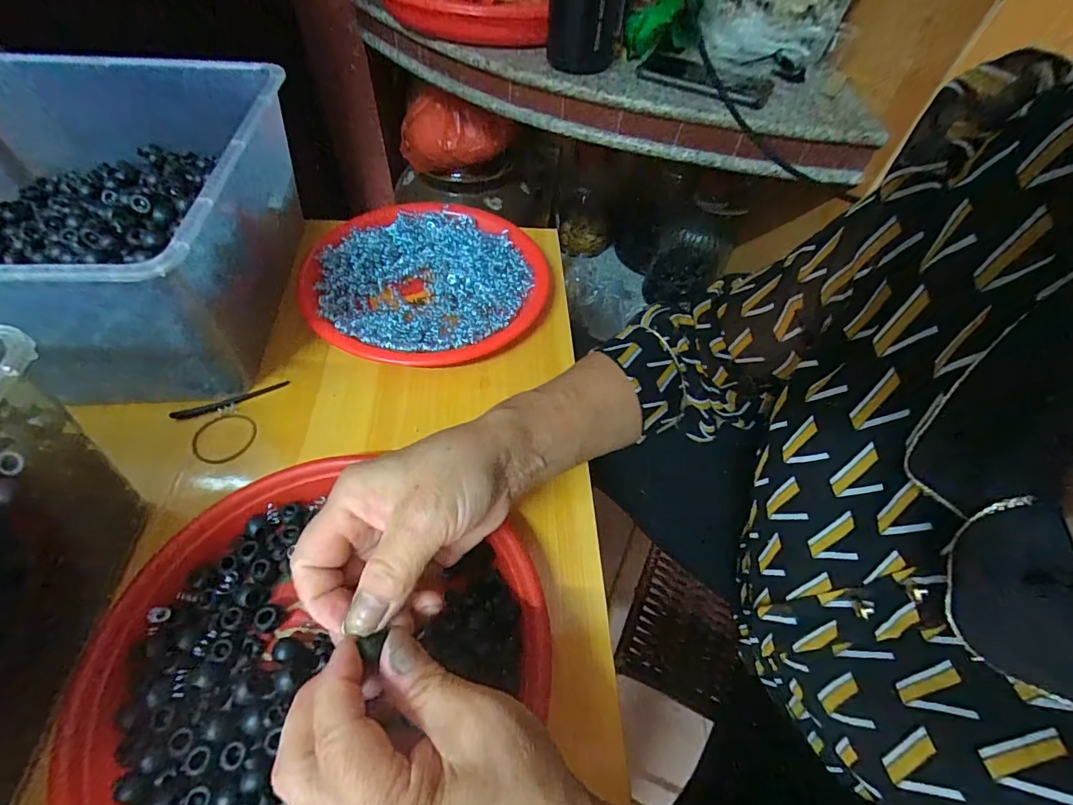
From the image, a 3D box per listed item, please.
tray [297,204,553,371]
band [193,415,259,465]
[{"bbox_3d":[-0.101,-0.121,0.442,0.225,0.025,0.216,-20,58,-18],"label":"tray"},{"bbox_3d":[-0.237,0.028,0.349,0.043,0.006,0.040,5,62,-9],"label":"band"}]

